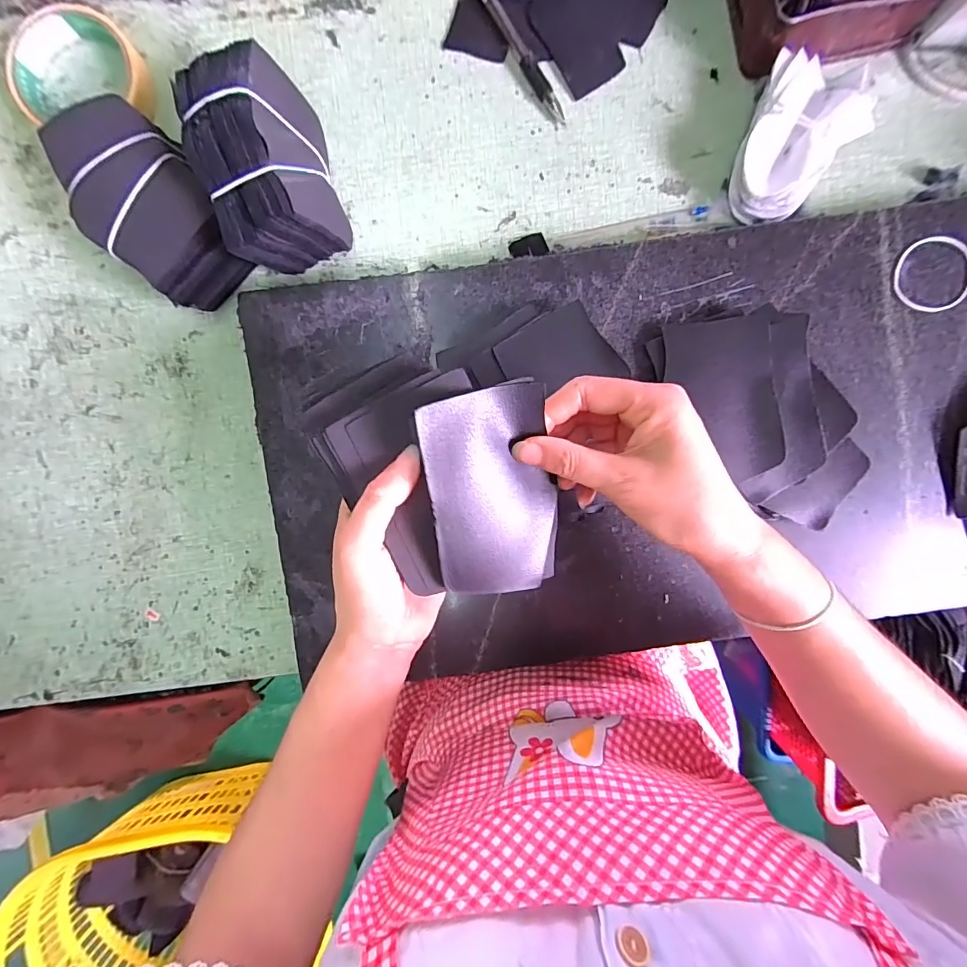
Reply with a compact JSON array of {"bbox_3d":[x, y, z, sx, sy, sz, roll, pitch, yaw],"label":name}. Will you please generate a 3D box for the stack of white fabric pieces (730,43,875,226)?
[{"bbox_3d":[0.221,-0.239,0.327,0.072,0.035,0.104,21,92,-1],"label":"stack of white fabric pieces"}]

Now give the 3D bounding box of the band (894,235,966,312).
[{"bbox_3d":[0.323,-0.150,0.327,0.058,0.006,0.053,-11,93,0],"label":"band"}]

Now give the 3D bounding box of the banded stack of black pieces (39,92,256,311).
[{"bbox_3d":[-0.223,-0.188,0.313,0.128,0.051,0.077,42,91,-2],"label":"banded stack of black pieces"}]

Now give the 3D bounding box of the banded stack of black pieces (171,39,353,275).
[{"bbox_3d":[-0.144,-0.213,0.305,0.056,0.092,0.126,-16,94,22],"label":"banded stack of black pieces"}]

